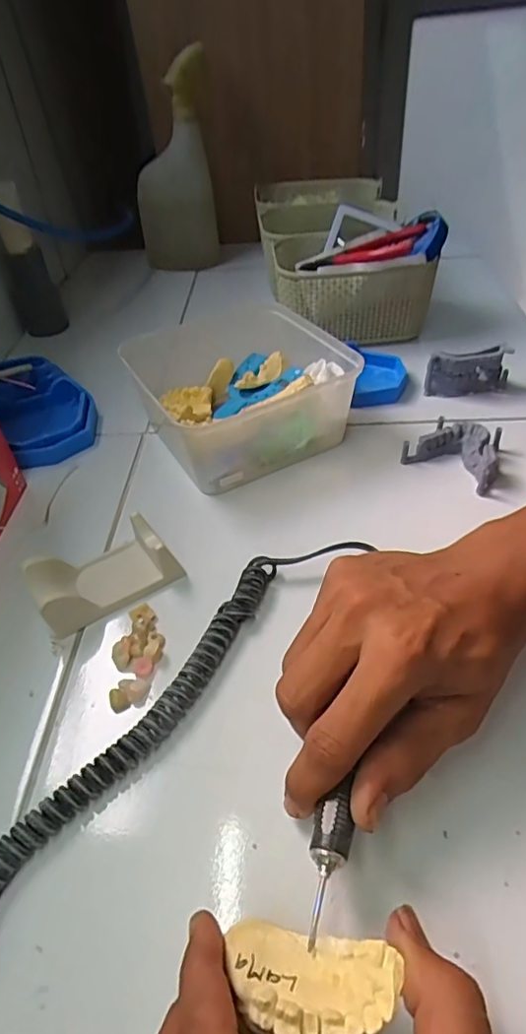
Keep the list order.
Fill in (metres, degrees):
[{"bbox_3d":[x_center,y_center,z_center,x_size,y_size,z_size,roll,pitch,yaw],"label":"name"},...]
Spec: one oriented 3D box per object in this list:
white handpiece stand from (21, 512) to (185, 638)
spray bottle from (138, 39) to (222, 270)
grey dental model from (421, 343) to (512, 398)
[{"bbox_3d":[-0.104,0.034,0.359,0.088,0.030,0.049,-27,47,-21],"label":"white handpiece stand"},{"bbox_3d":[-0.113,-0.435,0.696,0.103,0.219,0.050,-11,43,-6],"label":"spray bottle"},{"bbox_3d":[0.188,-0.131,0.499,0.074,0.046,0.015,-4,43,1],"label":"grey dental model"}]

